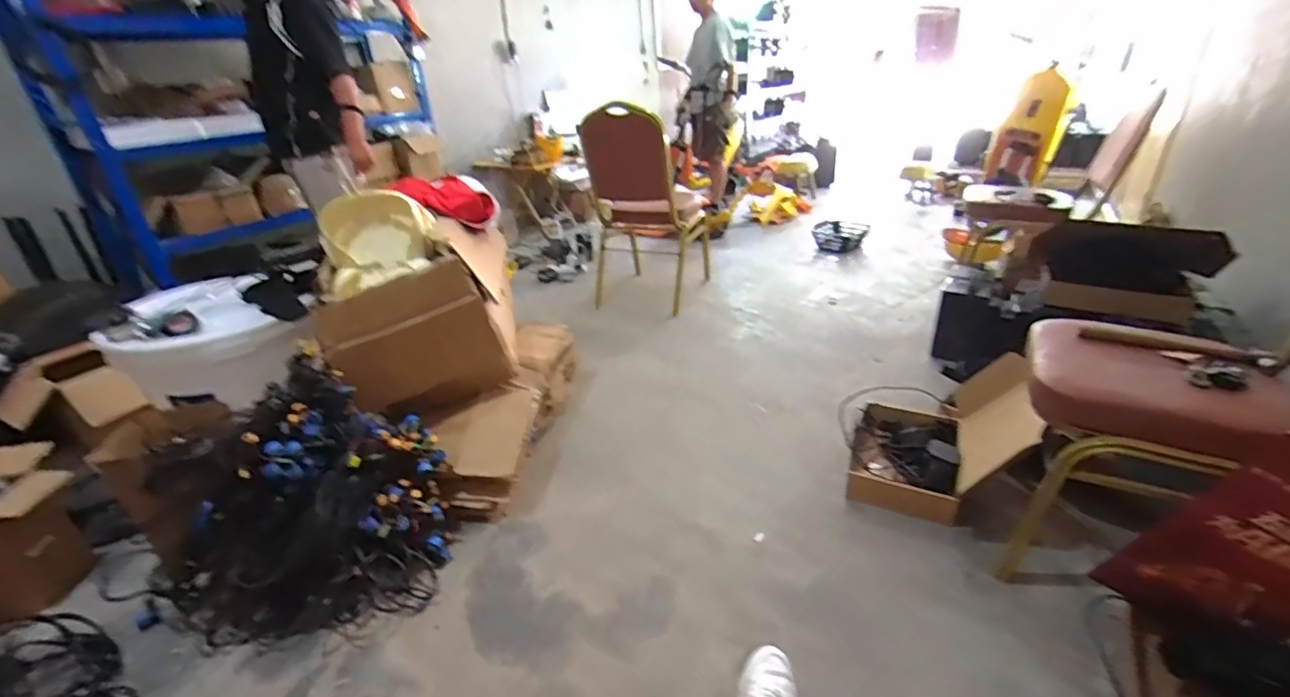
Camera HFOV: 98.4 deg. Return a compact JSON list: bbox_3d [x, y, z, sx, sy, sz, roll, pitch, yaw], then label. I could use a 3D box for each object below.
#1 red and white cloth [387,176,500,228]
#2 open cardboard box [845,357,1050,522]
[{"bbox_3d":[-0.572,-0.426,1.623,0.270,0.130,0.202,-9,27,-11],"label":"red and white cloth"},{"bbox_3d":[0.734,0.185,1.401,0.369,0.369,0.354,9,30,24],"label":"open cardboard box"}]

